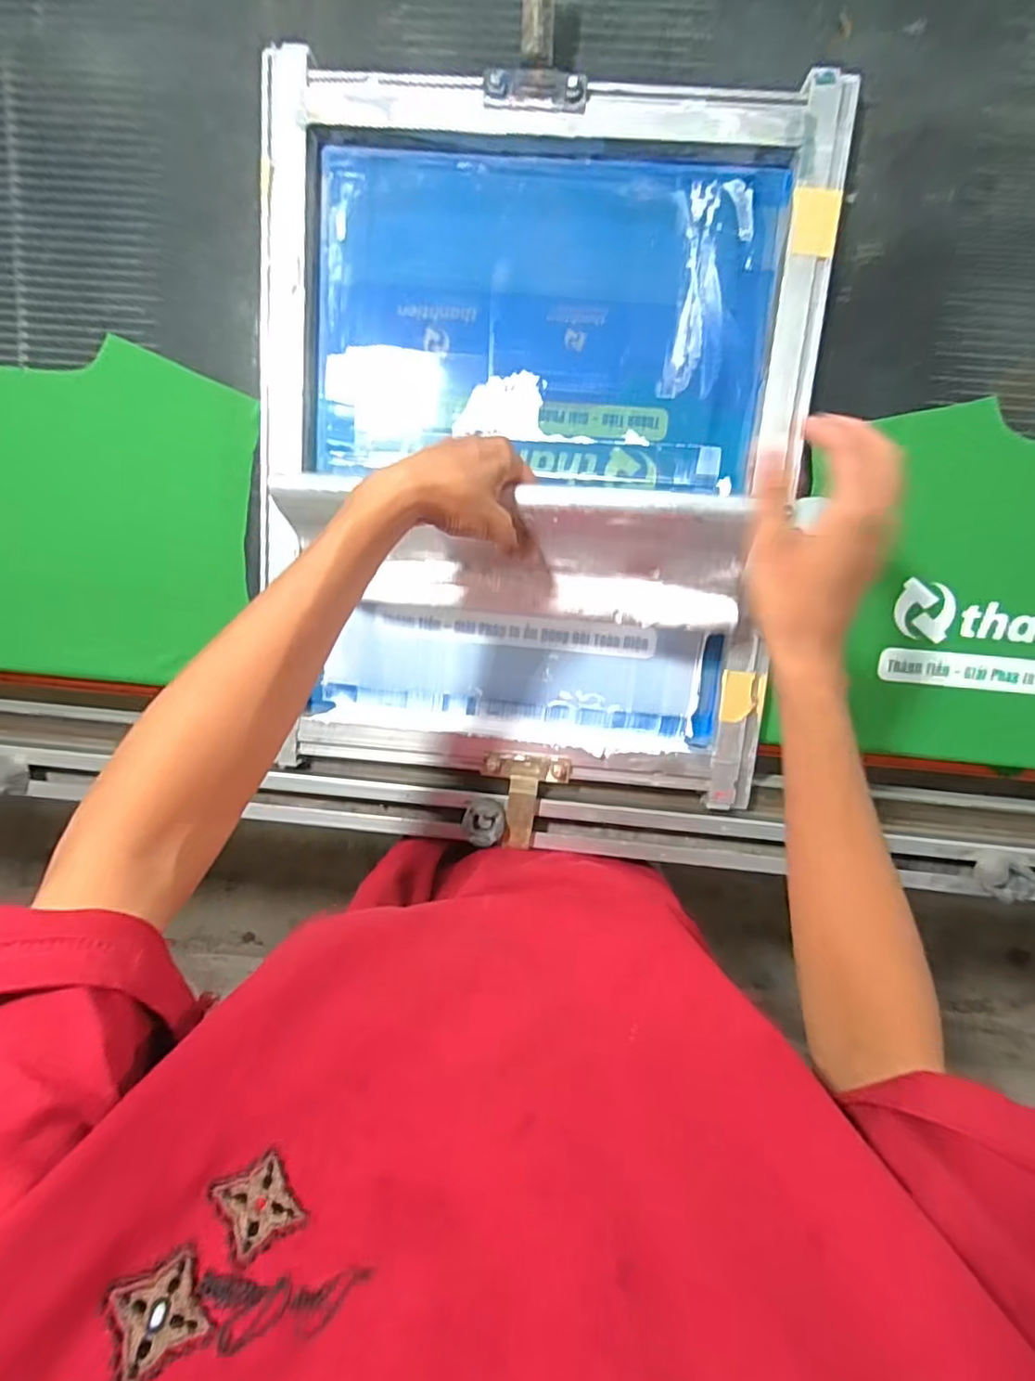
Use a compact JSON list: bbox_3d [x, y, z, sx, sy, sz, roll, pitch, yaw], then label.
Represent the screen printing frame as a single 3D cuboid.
[{"bbox_3d":[0.007,-0.205,0.550,0.461,0.039,0.570,6,99,4],"label":"screen printing frame"}]

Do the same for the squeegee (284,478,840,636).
[{"bbox_3d":[-0.001,-0.105,0.476,0.353,0.030,0.122,5,140,8],"label":"squeegee"}]

